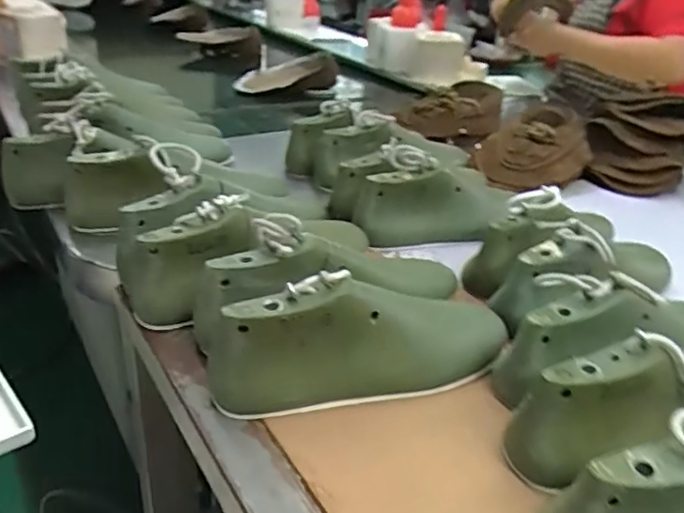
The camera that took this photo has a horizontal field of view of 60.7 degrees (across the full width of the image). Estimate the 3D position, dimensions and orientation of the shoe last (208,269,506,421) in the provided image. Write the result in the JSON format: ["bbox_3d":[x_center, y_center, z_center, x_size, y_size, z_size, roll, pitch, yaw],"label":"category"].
[{"bbox_3d":[0.025,0.061,0.459,0.253,0.088,0.065,-9,32,-24],"label":"shoe last"}]

